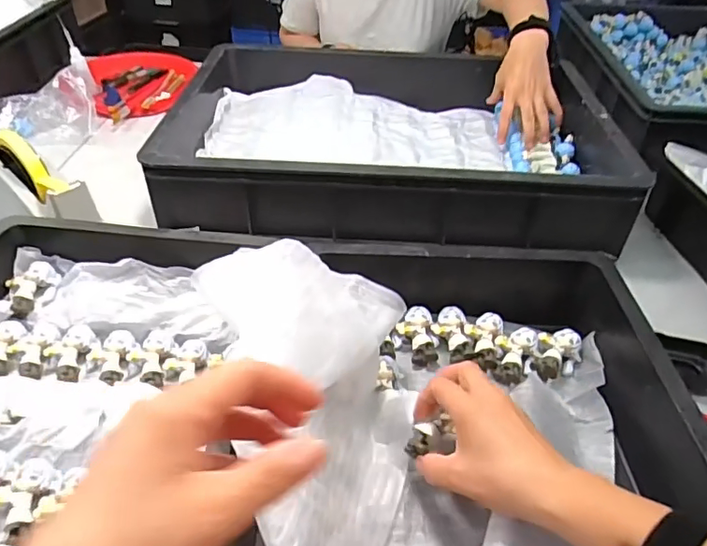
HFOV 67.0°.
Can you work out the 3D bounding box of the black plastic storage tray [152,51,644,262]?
[{"bbox_3d":[0.054,-0.210,0.774,0.567,0.103,0.429,3,40,1],"label":"black plastic storage tray"}]

